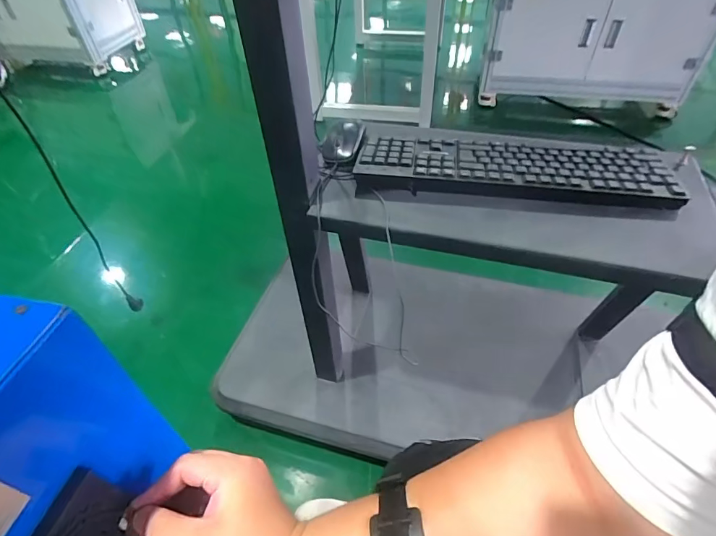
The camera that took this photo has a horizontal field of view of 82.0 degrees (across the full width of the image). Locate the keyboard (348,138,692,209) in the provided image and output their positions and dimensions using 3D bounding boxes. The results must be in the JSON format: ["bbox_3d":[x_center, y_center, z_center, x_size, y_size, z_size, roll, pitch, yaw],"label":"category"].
[{"bbox_3d":[0.223,-0.149,0.598,0.440,0.023,0.127,7,46,8],"label":"keyboard"}]

